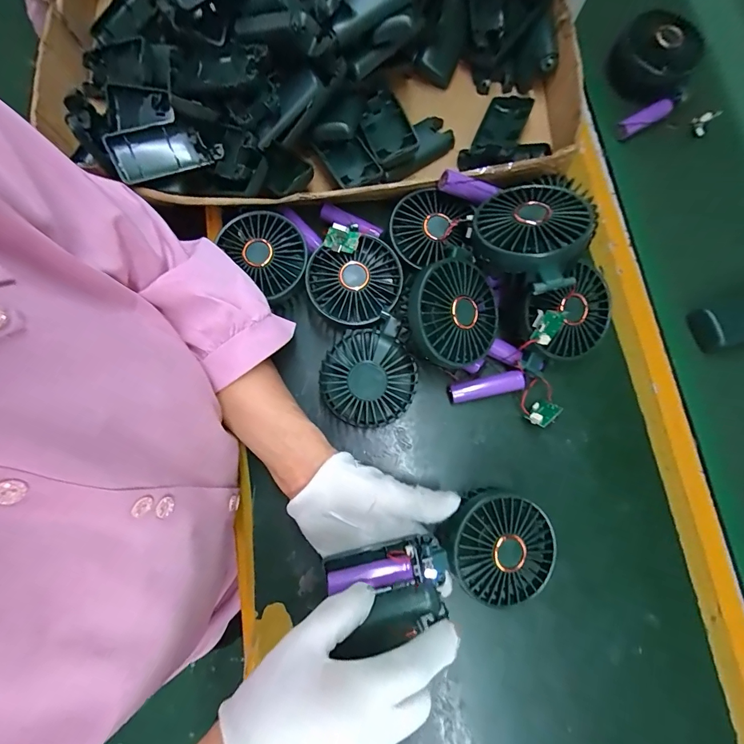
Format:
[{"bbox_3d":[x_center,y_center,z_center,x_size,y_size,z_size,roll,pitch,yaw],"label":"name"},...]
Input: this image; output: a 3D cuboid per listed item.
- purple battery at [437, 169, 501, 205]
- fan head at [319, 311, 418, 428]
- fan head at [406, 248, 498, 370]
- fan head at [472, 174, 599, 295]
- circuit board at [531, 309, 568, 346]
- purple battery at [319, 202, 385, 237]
[{"bbox_3d":[0.088,-0.167,0.347,0.057,0.021,0.020,4,77,-20],"label":"purple battery"},{"bbox_3d":[-0.004,0.006,0.342,0.080,0.055,0.082,1,79,-3],"label":"fan head"},{"bbox_3d":[0.067,-0.049,0.312,0.083,0.021,0.086,-26,102,-26],"label":"fan head"},{"bbox_3d":[0.129,-0.111,0.309,0.094,0.040,0.094,-5,63,10],"label":"fan head"},{"bbox_3d":[0.145,-0.039,0.316,0.019,0.014,0.029,10,123,-15],"label":"circuit board"},{"bbox_3d":[-0.021,-0.152,0.387,0.064,0.017,0.014,25,79,2],"label":"purple battery"}]

